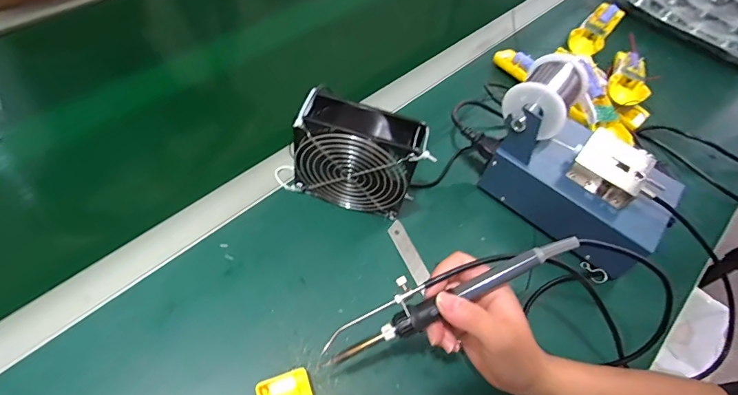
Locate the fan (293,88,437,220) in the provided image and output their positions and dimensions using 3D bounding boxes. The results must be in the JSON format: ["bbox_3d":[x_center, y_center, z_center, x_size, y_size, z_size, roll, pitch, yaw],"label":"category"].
[{"bbox_3d":[-0.010,-0.040,0.435,0.131,0.117,0.054,19,56,5],"label":"fan"}]

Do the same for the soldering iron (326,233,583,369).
[{"bbox_3d":[0.057,0.072,0.320,0.205,0.020,0.036,-26,60,0],"label":"soldering iron"}]

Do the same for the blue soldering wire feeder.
[{"bbox_3d":[0.232,-0.035,0.457,0.116,0.130,0.214,-36,67,-27],"label":"blue soldering wire feeder"}]

